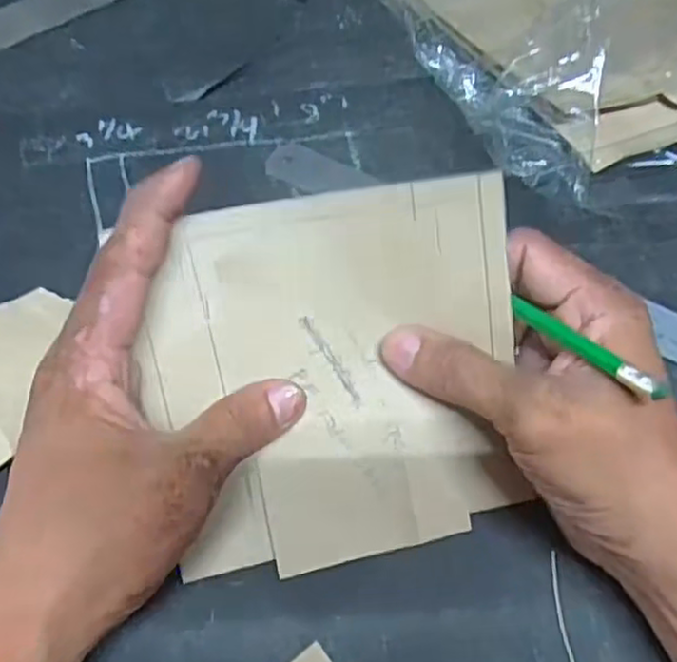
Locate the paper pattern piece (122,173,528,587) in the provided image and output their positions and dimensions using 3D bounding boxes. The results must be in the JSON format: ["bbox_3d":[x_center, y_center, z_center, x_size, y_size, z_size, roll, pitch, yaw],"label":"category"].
[{"bbox_3d":[0.000,0.020,0.278,0.142,0.017,0.145,-11,100,-4],"label":"paper pattern piece"}]

